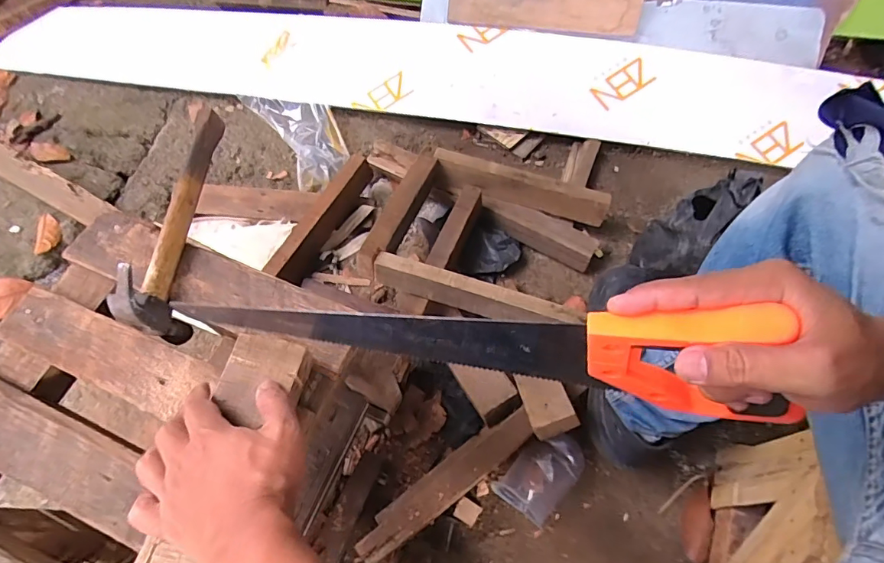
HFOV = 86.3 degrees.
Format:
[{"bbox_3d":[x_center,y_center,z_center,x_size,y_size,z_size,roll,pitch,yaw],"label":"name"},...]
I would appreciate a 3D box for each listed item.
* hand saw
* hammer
[{"bbox_3d":[0.014,0.041,0.321,0.392,0.108,0.029,4,64,14],"label":"hand saw"},{"bbox_3d":[-0.263,-0.065,0.472,0.043,0.073,0.246,-1,64,1],"label":"hammer"}]

